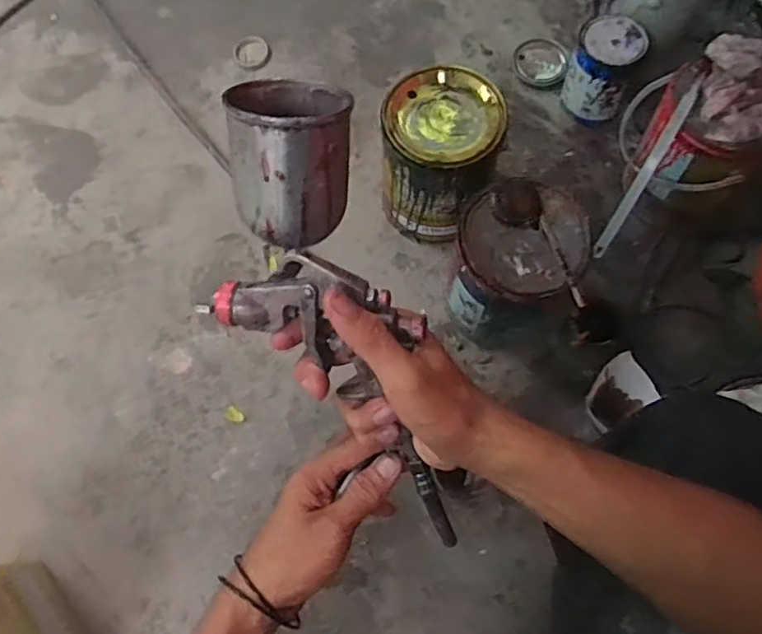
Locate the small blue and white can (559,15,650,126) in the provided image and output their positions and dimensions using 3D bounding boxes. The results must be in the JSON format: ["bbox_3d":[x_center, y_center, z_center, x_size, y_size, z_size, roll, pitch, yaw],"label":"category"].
[{"bbox_3d":[0.349,-0.394,0.990,0.096,0.127,0.103,0,72,0],"label":"small blue and white can"}]

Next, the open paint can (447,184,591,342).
[{"bbox_3d":[0.174,-0.056,0.830,0.159,0.175,0.135,-5,72,-2],"label":"open paint can"}]

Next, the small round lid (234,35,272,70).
[{"bbox_3d":[-0.220,-0.456,1.082,0.062,0.007,0.056,12,72,4],"label":"small round lid"}]

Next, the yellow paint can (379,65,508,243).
[{"bbox_3d":[0.084,-0.222,0.895,0.151,0.188,0.154,0,72,0],"label":"yellow paint can"}]

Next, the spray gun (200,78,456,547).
[{"bbox_3d":[-0.032,0.025,0.422,0.120,0.079,0.357,-19,104,-4],"label":"spray gun"}]

